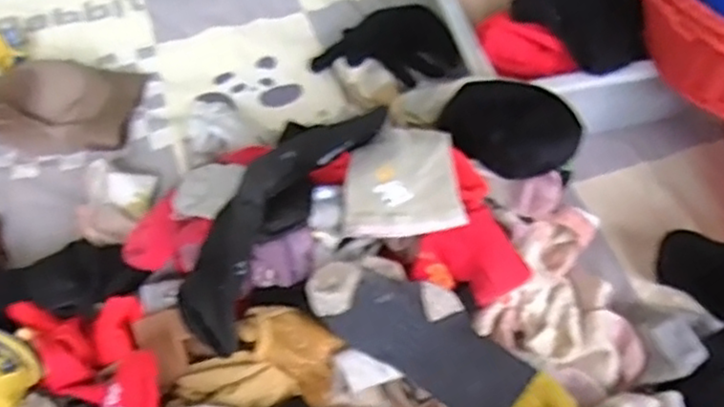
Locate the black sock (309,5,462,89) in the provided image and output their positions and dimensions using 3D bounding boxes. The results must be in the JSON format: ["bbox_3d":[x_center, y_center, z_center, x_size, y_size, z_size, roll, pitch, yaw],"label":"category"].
[{"bbox_3d":[0.029,-0.175,0.771,0.156,0.042,0.102,14,55,12],"label":"black sock"}]

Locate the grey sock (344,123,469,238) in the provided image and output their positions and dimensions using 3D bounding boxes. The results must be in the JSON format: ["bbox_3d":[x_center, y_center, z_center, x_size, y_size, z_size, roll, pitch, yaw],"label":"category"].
[{"bbox_3d":[0.033,-0.023,0.554,0.089,0.030,0.098,0,53,2],"label":"grey sock"}]

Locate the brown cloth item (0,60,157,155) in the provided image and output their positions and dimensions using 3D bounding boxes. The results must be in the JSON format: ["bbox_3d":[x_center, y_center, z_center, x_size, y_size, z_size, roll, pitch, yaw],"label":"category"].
[{"bbox_3d":[-0.335,-0.114,0.744,0.173,0.047,0.140,-1,53,1],"label":"brown cloth item"}]

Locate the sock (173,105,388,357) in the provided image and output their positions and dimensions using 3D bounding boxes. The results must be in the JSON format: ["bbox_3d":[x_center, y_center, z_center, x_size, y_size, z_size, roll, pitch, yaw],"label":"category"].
[{"bbox_3d":[-0.068,-0.008,0.533,0.070,0.087,0.232,24,58,19],"label":"sock"}]

